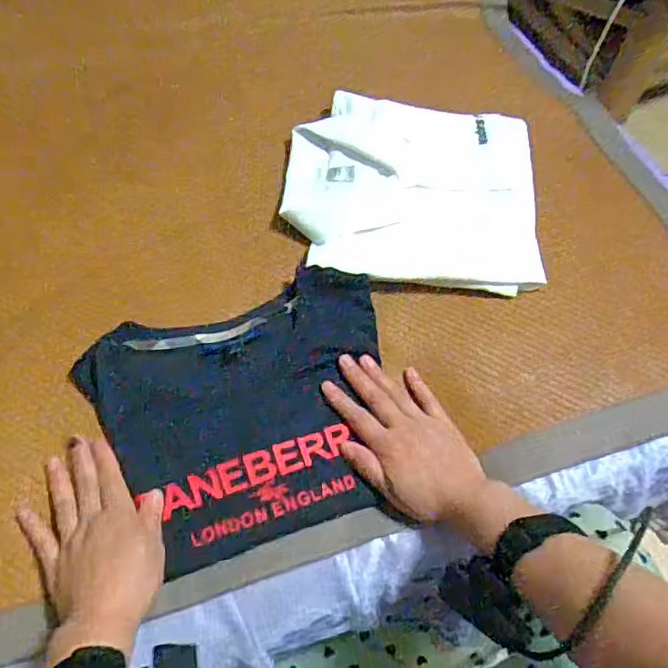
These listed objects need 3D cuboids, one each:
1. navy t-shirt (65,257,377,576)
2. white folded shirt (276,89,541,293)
[{"bbox_3d":[-0.069,0.066,0.541,0.257,0.038,0.217,-18,62,-10],"label":"navy t-shirt"},{"bbox_3d":[0.080,-0.157,0.652,0.257,0.039,0.228,5,60,3],"label":"white folded shirt"}]

